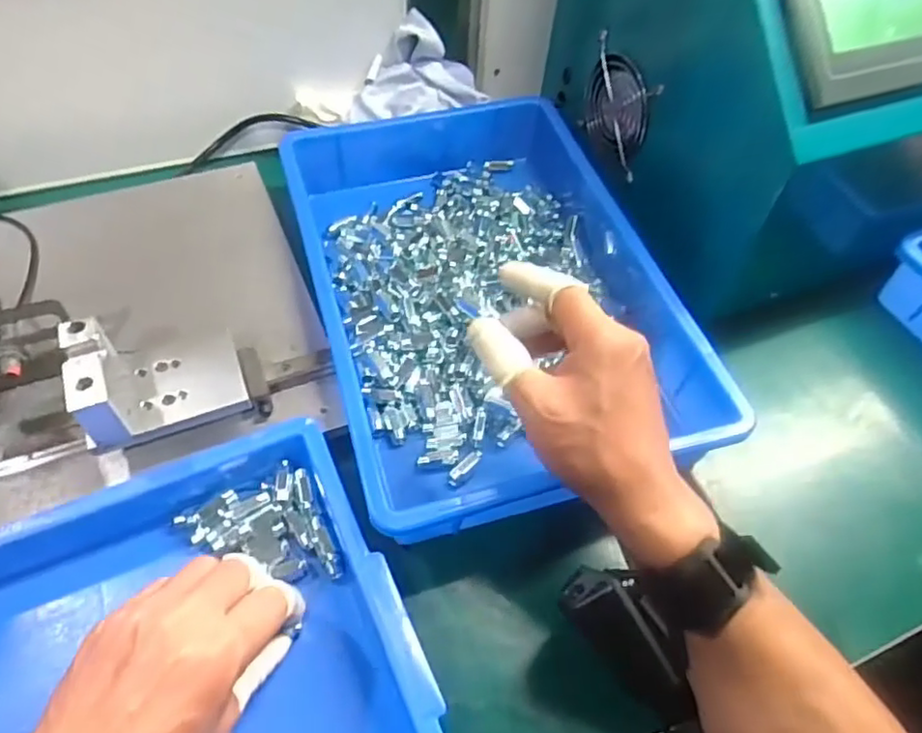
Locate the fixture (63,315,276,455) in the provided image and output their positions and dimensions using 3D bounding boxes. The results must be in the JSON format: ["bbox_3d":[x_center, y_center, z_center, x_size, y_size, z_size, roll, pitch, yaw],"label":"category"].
[{"bbox_3d":[-0.177,0.004,0.392,0.102,0.061,0.072,-21,59,-19],"label":"fixture"}]

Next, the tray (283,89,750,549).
[{"bbox_3d":[0.013,-0.064,0.491,0.237,0.066,0.361,-12,57,-13],"label":"tray"}]

